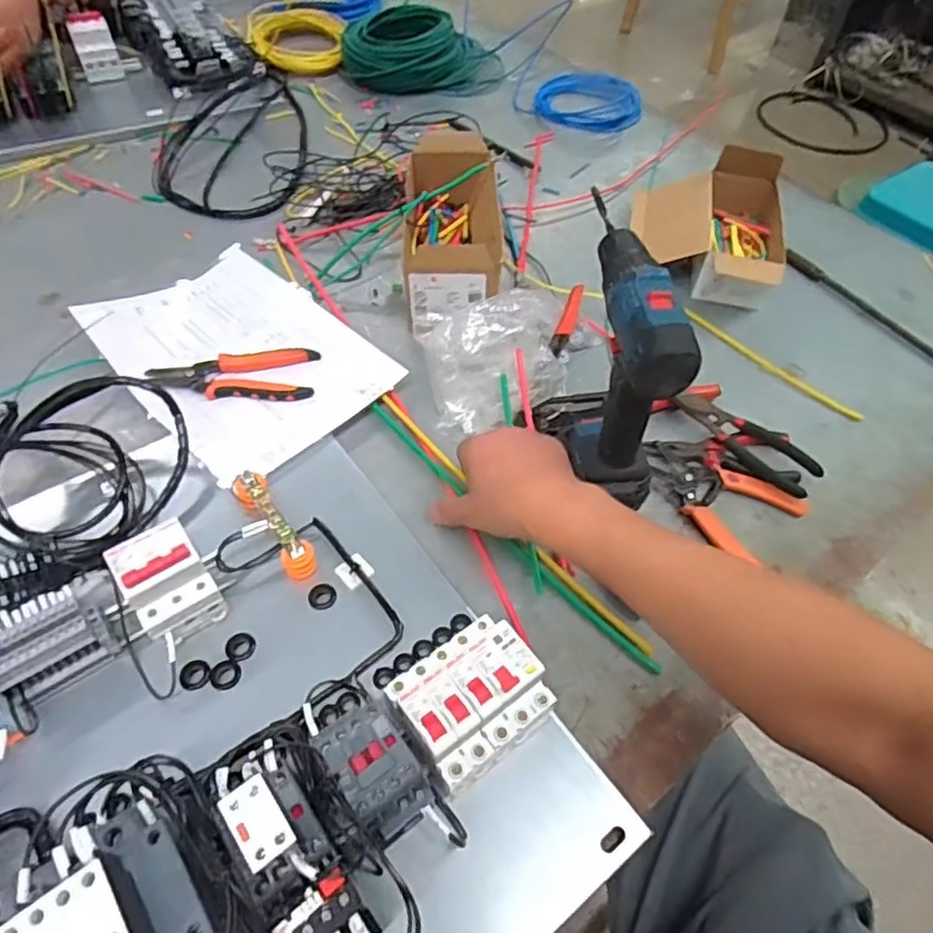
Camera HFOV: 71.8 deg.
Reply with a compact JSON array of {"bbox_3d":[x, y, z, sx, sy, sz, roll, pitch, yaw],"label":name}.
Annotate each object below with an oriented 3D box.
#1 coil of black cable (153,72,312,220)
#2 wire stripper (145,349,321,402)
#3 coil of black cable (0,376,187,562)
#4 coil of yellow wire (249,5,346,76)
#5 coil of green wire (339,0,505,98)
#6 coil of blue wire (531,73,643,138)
[{"bbox_3d":[-0.337,-0.478,0.922,0.210,0.040,0.370,-7,55,-9],"label":"coil of black cable"},{"bbox_3d":[-0.240,-0.092,0.661,0.165,0.018,0.070,-2,54,-5],"label":"wire stripper"},{"bbox_3d":[-0.346,0.000,0.538,0.191,0.090,0.162,7,54,1],"label":"coil of black cable"},{"bbox_3d":[-0.289,-0.732,1.101,0.159,0.055,0.151,-6,55,-8],"label":"coil of yellow wire"},{"bbox_3d":[-0.073,-0.691,1.066,0.260,0.084,0.158,-2,54,-5],"label":"coil of green wire"},{"bbox_3d":[0.209,-0.603,1.055,0.188,0.030,0.162,-26,60,-20],"label":"coil of blue wire"}]

